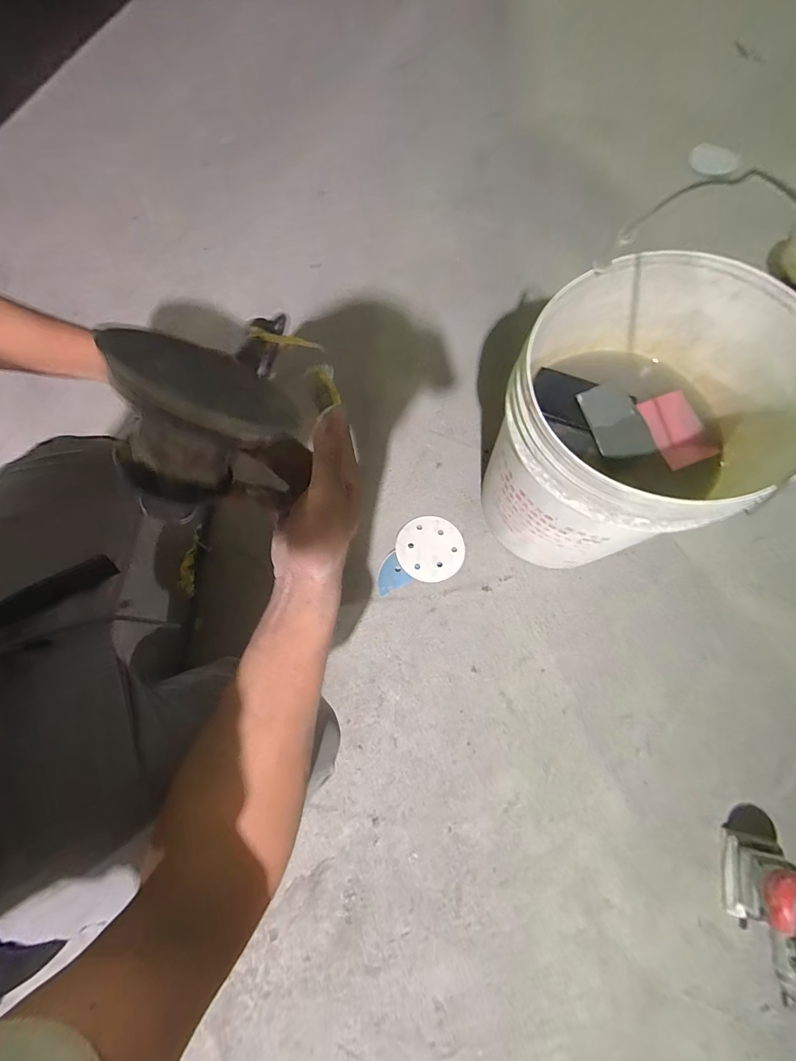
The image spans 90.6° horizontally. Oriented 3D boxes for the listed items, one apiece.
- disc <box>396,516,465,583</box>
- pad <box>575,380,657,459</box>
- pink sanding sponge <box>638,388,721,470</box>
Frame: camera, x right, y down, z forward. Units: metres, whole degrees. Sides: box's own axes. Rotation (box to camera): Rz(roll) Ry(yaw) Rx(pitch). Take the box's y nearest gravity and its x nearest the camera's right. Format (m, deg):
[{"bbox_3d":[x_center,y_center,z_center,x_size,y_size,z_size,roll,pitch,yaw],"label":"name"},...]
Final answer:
[{"bbox_3d":[0.057,0.032,0.694,0.116,0.004,0.114,0,71,0],"label":"disc"},{"bbox_3d":[0.283,-0.140,0.514,0.067,0.009,0.104,-24,89,1],"label":"pad"},{"bbox_3d":[0.366,-0.133,0.519,0.064,0.014,0.100,-19,75,-4],"label":"pink sanding sponge"}]

